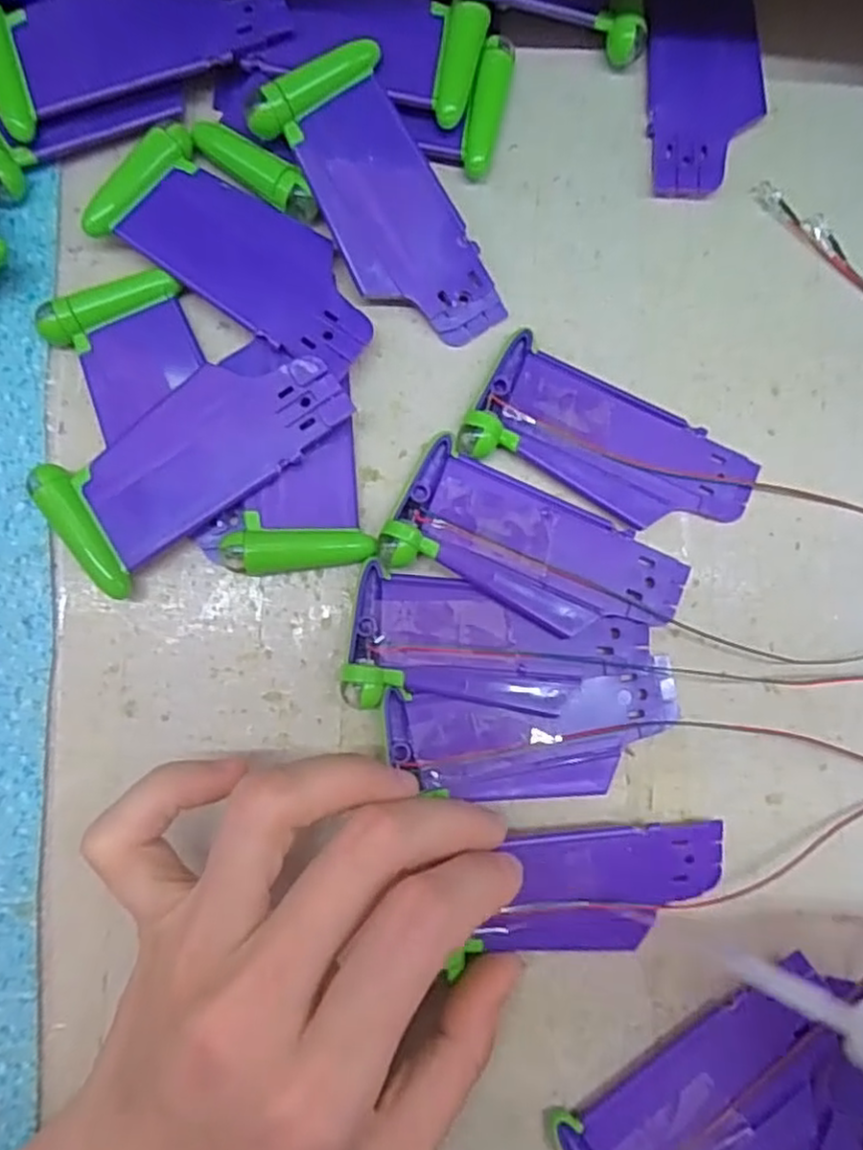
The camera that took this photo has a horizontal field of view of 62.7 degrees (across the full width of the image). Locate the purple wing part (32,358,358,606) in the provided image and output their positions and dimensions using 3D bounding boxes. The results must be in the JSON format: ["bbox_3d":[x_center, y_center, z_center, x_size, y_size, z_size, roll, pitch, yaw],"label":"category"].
[{"bbox_3d":[-0.069,-0.036,0.210,0.088,0.013,0.038,-38,89,-6],"label":"purple wing part"}]

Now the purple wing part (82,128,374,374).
[{"bbox_3d":[-0.055,-0.097,0.214,0.086,0.008,0.038,31,84,-1],"label":"purple wing part"}]

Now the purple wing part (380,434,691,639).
[{"bbox_3d":[0.033,-0.006,0.215,0.089,0.007,0.038,24,84,-1],"label":"purple wing part"}]

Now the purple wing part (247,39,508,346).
[{"bbox_3d":[-0.012,-0.112,0.216,0.040,0.006,0.090,-37,101,-6],"label":"purple wing part"}]

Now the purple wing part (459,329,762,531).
[{"bbox_3d":[0.056,-0.038,0.222,0.089,0.009,0.040,28,84,-1],"label":"purple wing part"}]

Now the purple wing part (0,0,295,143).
[{"bbox_3d":[-0.090,-0.162,0.214,0.088,0.011,0.037,-22,87,-5],"label":"purple wing part"}]

